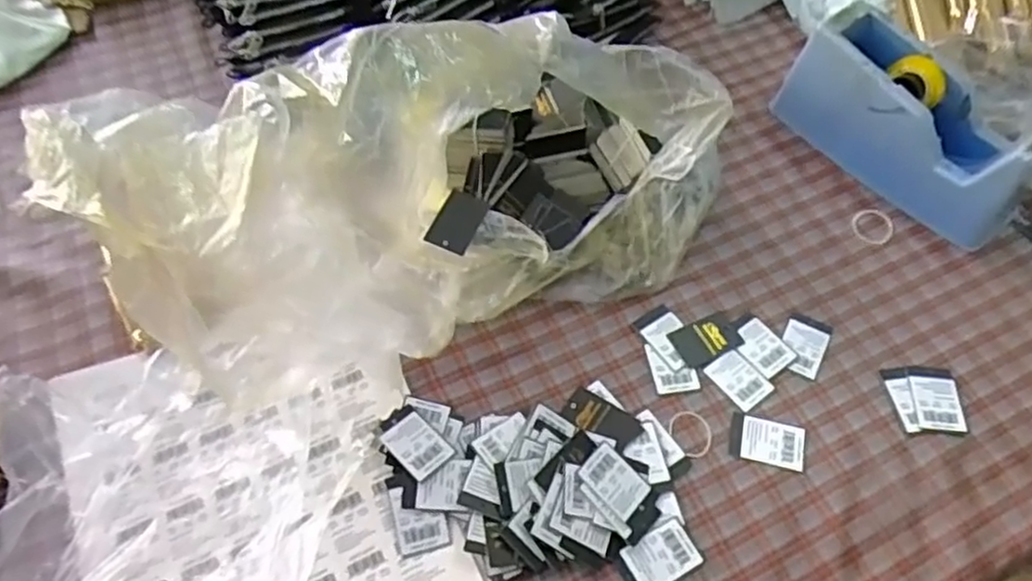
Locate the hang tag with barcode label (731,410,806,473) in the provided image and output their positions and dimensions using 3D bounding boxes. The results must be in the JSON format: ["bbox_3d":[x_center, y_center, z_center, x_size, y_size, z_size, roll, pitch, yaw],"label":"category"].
[{"bbox_3d":[0.168,0.101,0.488,0.048,0.004,0.032,14,60,7],"label":"hang tag with barcode label"}]

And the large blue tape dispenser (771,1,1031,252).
[{"bbox_3d":[0.319,-0.135,0.591,0.082,0.091,0.202,-36,66,-21],"label":"large blue tape dispenser"}]

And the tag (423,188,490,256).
[{"bbox_3d":[-0.042,-0.051,0.535,0.032,0.005,0.055,20,55,8],"label":"tag"}]

